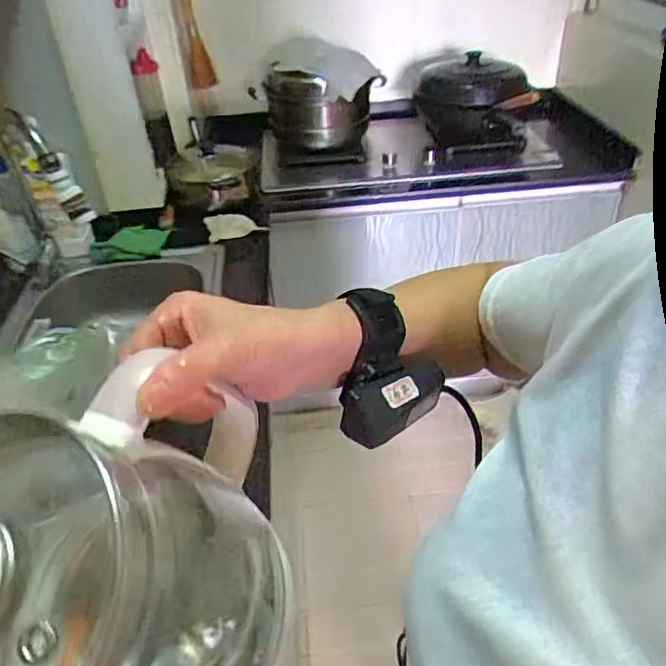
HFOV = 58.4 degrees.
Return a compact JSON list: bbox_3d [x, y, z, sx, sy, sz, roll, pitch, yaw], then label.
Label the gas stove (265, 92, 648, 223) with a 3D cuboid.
[{"bbox_3d":[0.267,-0.535,1.625,0.931,0.154,0.501,-7,37,-4],"label":"gas stove"}]

